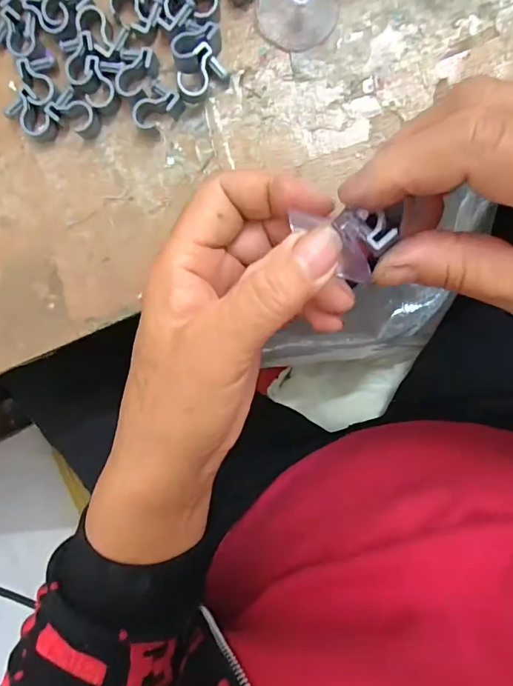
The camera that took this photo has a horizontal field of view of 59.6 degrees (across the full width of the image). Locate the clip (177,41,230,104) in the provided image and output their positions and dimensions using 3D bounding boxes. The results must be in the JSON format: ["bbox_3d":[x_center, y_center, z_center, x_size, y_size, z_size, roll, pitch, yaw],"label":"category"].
[{"bbox_3d":[-0.028,-0.132,0.223,0.025,0.011,0.017,-43,91,8],"label":"clip"}]

